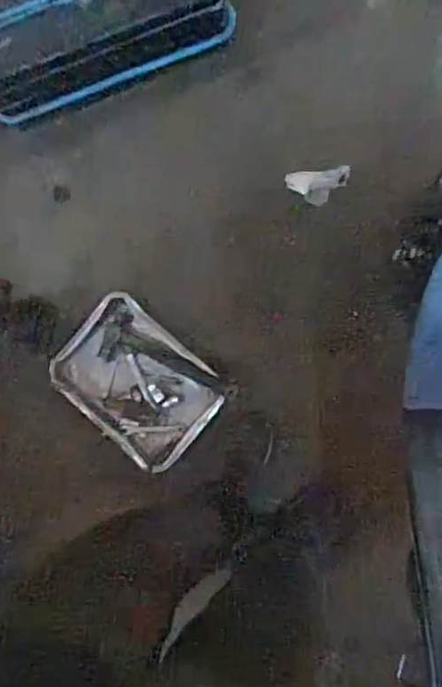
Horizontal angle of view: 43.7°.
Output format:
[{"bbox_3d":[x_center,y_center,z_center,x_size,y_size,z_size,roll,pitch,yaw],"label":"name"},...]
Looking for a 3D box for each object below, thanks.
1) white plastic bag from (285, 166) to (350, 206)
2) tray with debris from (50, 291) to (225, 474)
[{"bbox_3d":[0.216,-0.348,1.227,0.136,0.016,0.076,-3,102,18],"label":"white plastic bag"},{"bbox_3d":[-0.189,0.087,1.256,0.359,0.070,0.259,41,93,9],"label":"tray with debris"}]

